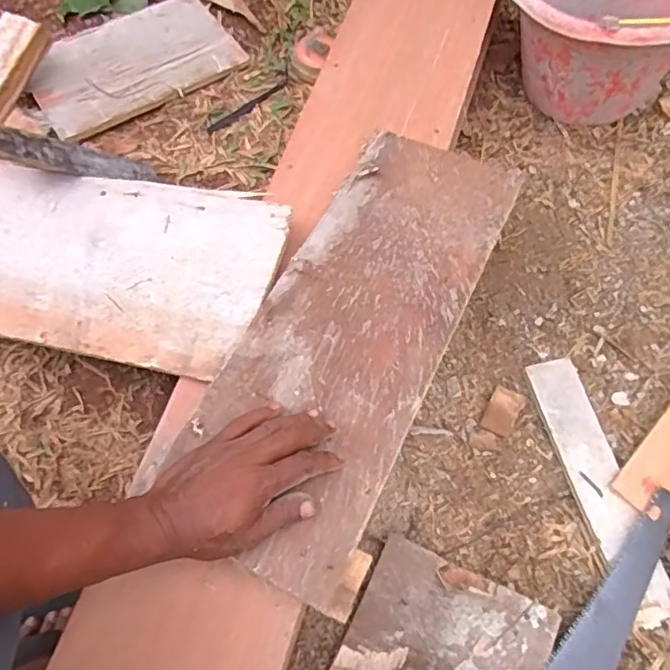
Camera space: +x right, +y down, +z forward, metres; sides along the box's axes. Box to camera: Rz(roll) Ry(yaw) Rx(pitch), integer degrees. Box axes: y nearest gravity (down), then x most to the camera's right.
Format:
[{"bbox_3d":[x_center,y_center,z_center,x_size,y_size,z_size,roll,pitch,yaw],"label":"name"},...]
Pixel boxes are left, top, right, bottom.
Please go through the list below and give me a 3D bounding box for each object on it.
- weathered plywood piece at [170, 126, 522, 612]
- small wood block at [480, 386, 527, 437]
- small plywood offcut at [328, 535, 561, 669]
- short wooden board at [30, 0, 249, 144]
[{"bbox_3d":[0.024,-0.014,0.569,0.193,0.012,0.496,20,63,6],"label":"weathered plywood piece"},{"bbox_3d":[0.202,0.091,0.691,0.037,0.010,0.063,32,69,11],"label":"small wood block"},{"bbox_3d":[0.109,0.331,0.588,0.192,0.017,0.176,24,75,10],"label":"small plywood offcut"},{"bbox_3d":[-0.304,-0.410,0.859,0.294,0.021,0.186,-32,72,-15],"label":"short wooden board"}]

